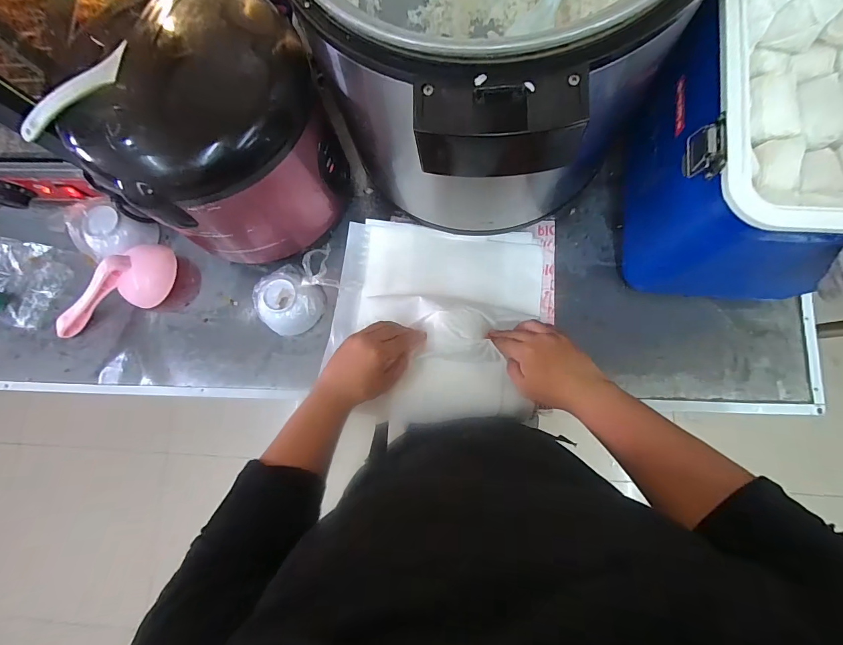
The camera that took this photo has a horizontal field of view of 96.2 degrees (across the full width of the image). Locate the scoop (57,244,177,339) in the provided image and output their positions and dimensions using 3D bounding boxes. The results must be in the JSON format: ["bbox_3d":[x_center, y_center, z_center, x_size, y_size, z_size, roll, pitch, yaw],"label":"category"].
[{"bbox_3d":[-0.446,-0.037,0.546,0.198,0.060,0.075,-34,81,-1],"label":"scoop"}]

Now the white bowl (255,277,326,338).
[{"bbox_3d":[-0.185,-0.021,0.524,0.084,0.041,0.073,11,84,6],"label":"white bowl"}]

